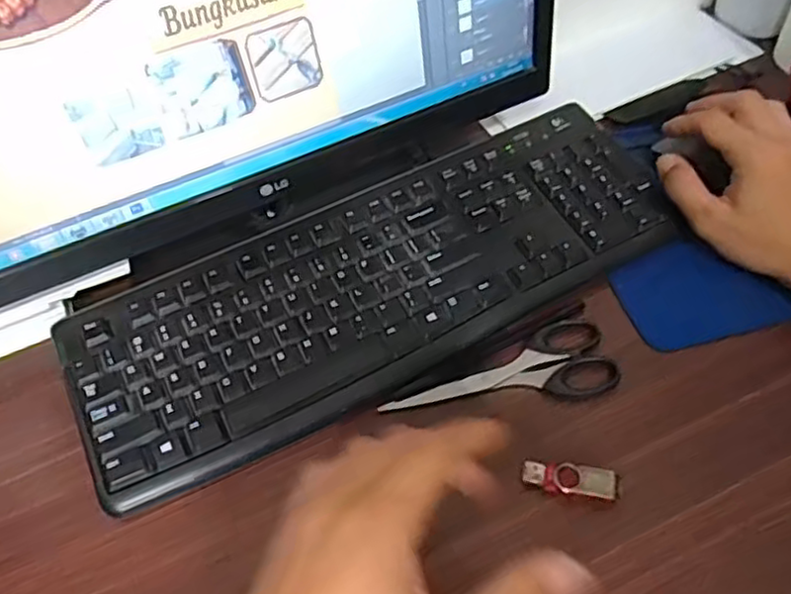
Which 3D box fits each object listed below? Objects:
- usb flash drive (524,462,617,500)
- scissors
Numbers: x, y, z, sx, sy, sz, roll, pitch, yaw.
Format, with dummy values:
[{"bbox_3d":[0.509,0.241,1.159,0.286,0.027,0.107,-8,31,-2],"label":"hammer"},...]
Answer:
[{"bbox_3d":[0.101,0.105,0.388,0.053,0.006,0.017,6,59,5],"label":"usb flash drive"},{"bbox_3d":[0.068,0.055,0.437,0.149,0.011,0.055,-15,59,-7],"label":"scissors"}]

